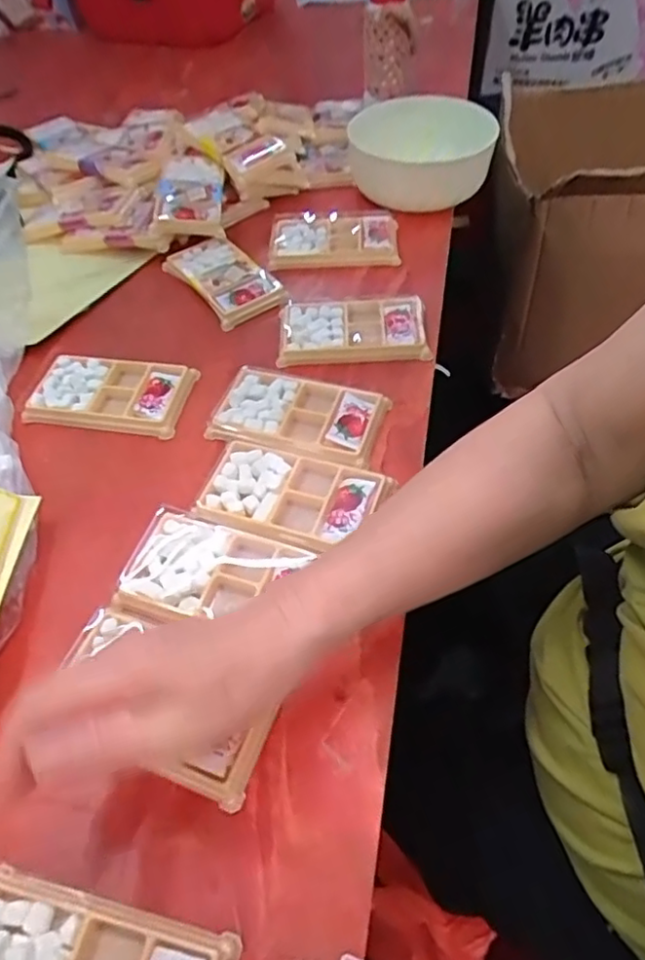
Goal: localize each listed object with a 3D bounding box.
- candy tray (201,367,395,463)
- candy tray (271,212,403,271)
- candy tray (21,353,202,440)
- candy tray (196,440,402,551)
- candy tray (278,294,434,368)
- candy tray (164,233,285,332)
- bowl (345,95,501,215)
[{"bbox_3d":[-0.020,-0.054,0.516,0.133,0.013,0.079,13,55,14],"label":"candy tray"},{"bbox_3d":[0.012,-0.260,0.667,0.134,0.016,0.088,-4,52,1],"label":"candy tray"},{"bbox_3d":[-0.184,-0.076,0.547,0.131,0.016,0.074,7,53,9],"label":"candy tray"},{"bbox_3d":[-0.024,0.012,0.467,0.128,0.013,0.075,12,54,13],"label":"candy tray"},{"bbox_3d":[0.028,-0.142,0.579,0.136,0.014,0.081,-3,52,2],"label":"candy tray"},{"bbox_3d":[-0.099,-0.208,0.638,0.075,0.015,0.129,-30,56,-18],"label":"candy tray"},{"bbox_3d":[0.110,-0.380,0.723,0.150,0.076,0.130,-12,53,-5],"label":"bowl"}]

